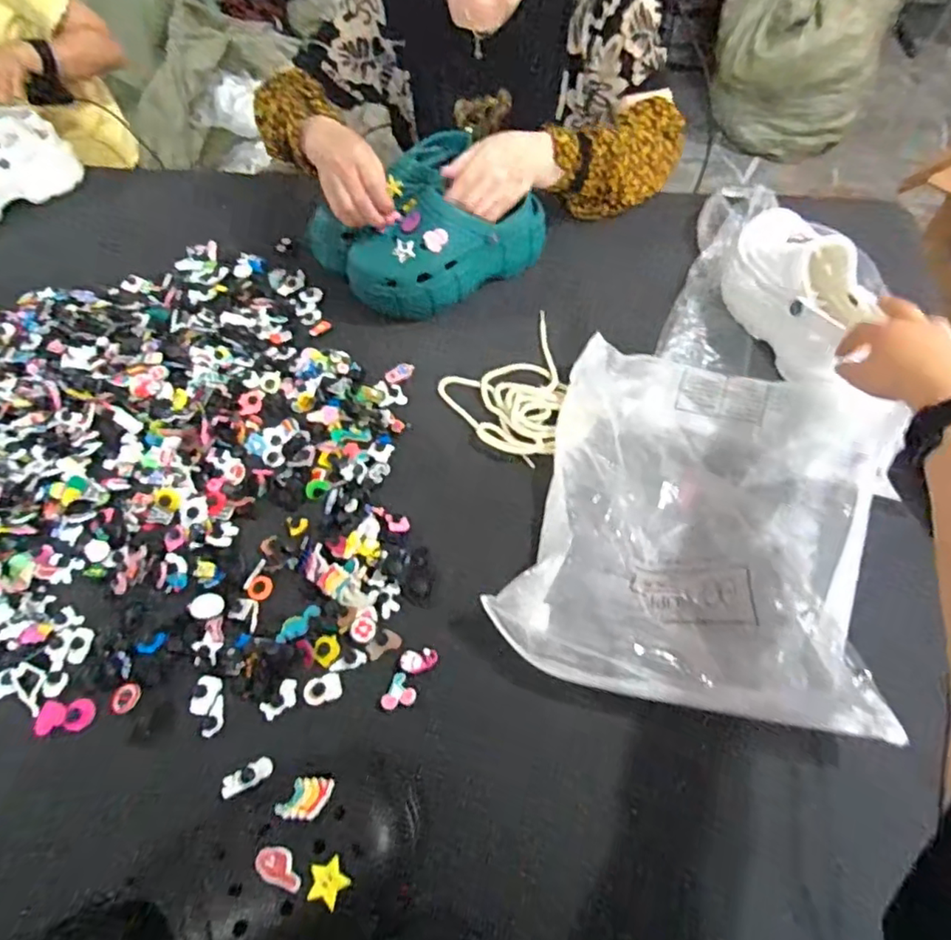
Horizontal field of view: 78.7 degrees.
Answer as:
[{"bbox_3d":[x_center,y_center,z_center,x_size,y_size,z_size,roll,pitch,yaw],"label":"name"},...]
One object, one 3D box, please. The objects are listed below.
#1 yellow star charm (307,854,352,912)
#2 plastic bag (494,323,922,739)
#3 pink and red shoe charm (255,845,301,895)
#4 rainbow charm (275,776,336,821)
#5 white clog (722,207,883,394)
[{"bbox_3d":[-0.091,0.256,0.361,0.024,0.004,0.026,22,53,-5],"label":"yellow star charm"},{"bbox_3d":[0.207,0.041,0.533,0.295,0.050,0.341,16,61,14],"label":"plastic bag"},{"bbox_3d":[-0.122,0.249,0.363,0.033,0.004,0.019,14,35,13],"label":"pink and red shoe charm"},{"bbox_3d":[-0.114,0.221,0.392,0.029,0.004,0.032,8,33,23],"label":"rainbow charm"},{"bbox_3d":[0.352,-0.191,0.621,0.086,0.103,0.212,-16,58,-6],"label":"white clog"}]

